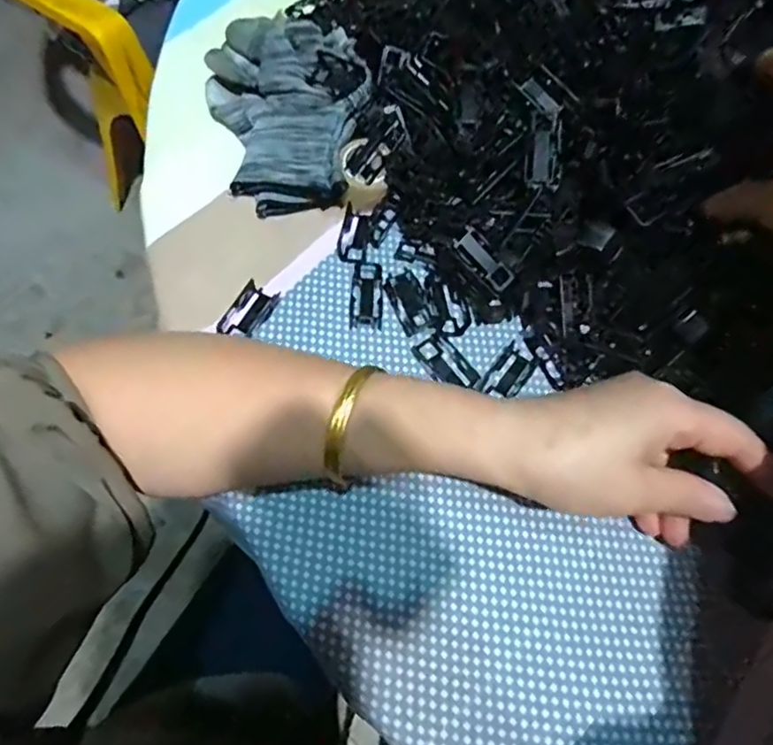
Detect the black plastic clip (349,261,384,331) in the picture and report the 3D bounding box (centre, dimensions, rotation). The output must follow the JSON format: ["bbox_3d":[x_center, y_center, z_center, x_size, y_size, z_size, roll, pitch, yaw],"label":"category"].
[{"bbox_3d":[-0.012,-0.047,0.340,0.018,0.004,0.043,2,66,0],"label":"black plastic clip"}]

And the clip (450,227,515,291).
[{"bbox_3d":[0.056,-0.064,0.327,0.039,0.007,0.018,45,72,-5],"label":"clip"}]

